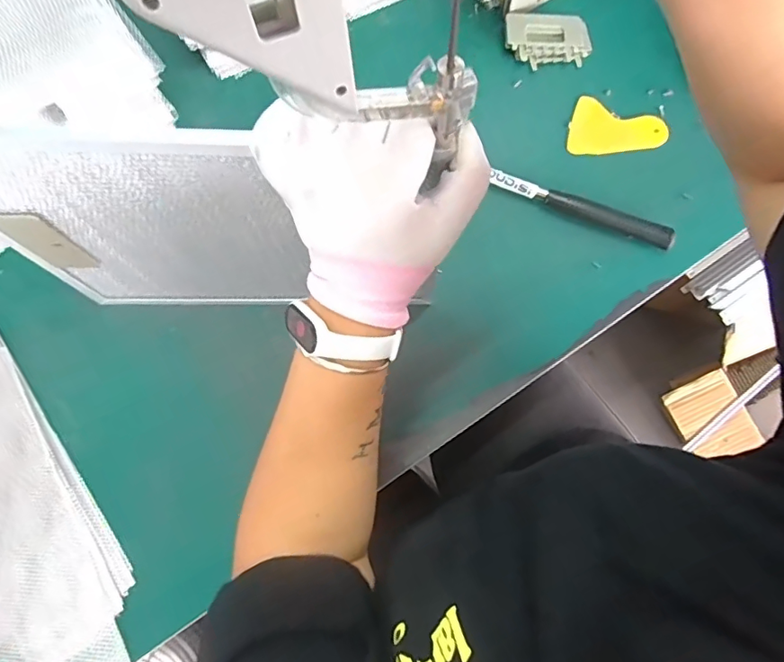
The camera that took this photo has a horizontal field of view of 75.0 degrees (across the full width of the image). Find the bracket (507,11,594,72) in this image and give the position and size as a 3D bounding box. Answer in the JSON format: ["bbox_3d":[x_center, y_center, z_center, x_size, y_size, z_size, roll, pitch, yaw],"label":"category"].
[{"bbox_3d":[0.173,-0.326,0.571,0.089,0.021,0.059,-2,77,1],"label":"bracket"}]

